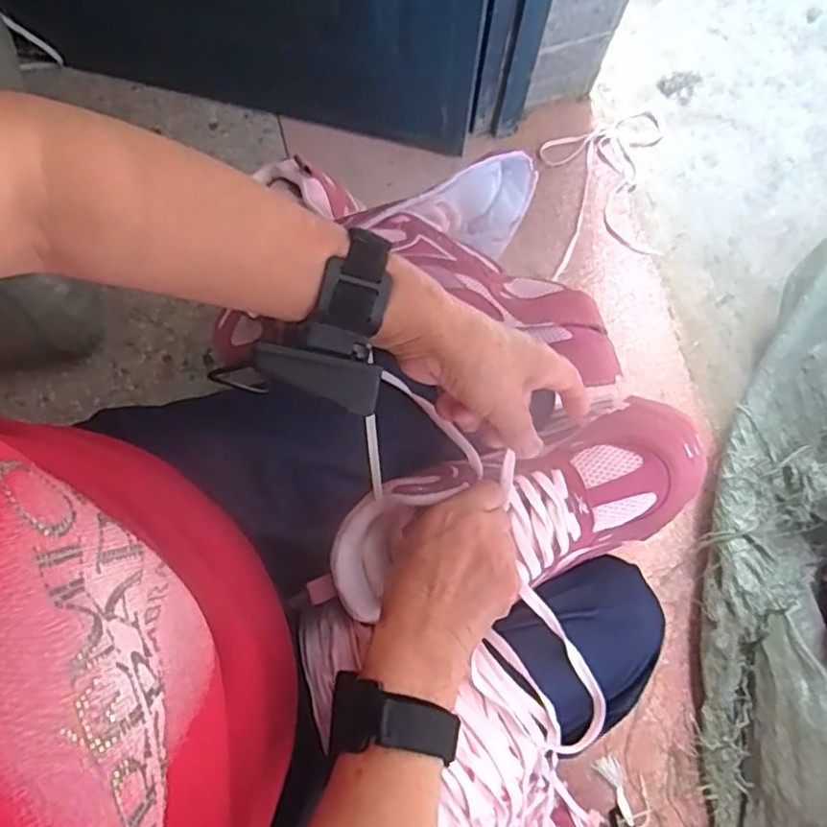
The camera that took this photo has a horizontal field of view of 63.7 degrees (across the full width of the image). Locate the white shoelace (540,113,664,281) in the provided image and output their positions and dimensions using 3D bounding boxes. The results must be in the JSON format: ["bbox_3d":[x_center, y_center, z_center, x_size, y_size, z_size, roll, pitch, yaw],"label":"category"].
[{"bbox_3d":[0.300,-0.340,1.009,0.211,0.017,0.297,2,75,-15],"label":"white shoelace"}]

